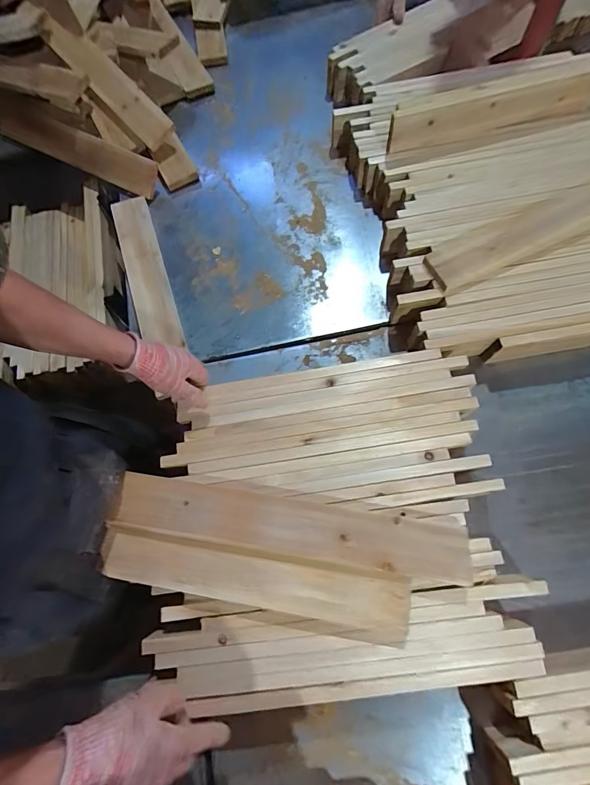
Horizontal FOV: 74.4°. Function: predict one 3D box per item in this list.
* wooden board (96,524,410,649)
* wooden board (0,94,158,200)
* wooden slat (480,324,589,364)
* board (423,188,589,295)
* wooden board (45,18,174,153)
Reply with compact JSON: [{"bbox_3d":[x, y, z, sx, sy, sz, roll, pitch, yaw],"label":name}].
[{"bbox_3d":[-0.063,0.267,0.560,0.439,0.029,0.087,10,71,6],"label":"wooden board"},{"bbox_3d":[-0.581,-0.610,0.936,0.584,0.024,0.087,27,114,8],"label":"wooden board"},{"bbox_3d":[0.513,-0.096,0.712,0.315,0.084,0.022,-9,70,-1],"label":"wooden slat"},{"bbox_3d":[0.473,-0.313,0.732,0.482,0.027,0.098,-23,71,-6],"label":"board"},{"bbox_3d":[-0.443,-0.737,0.921,0.080,0.024,0.410,-44,85,2],"label":"wooden board"}]

